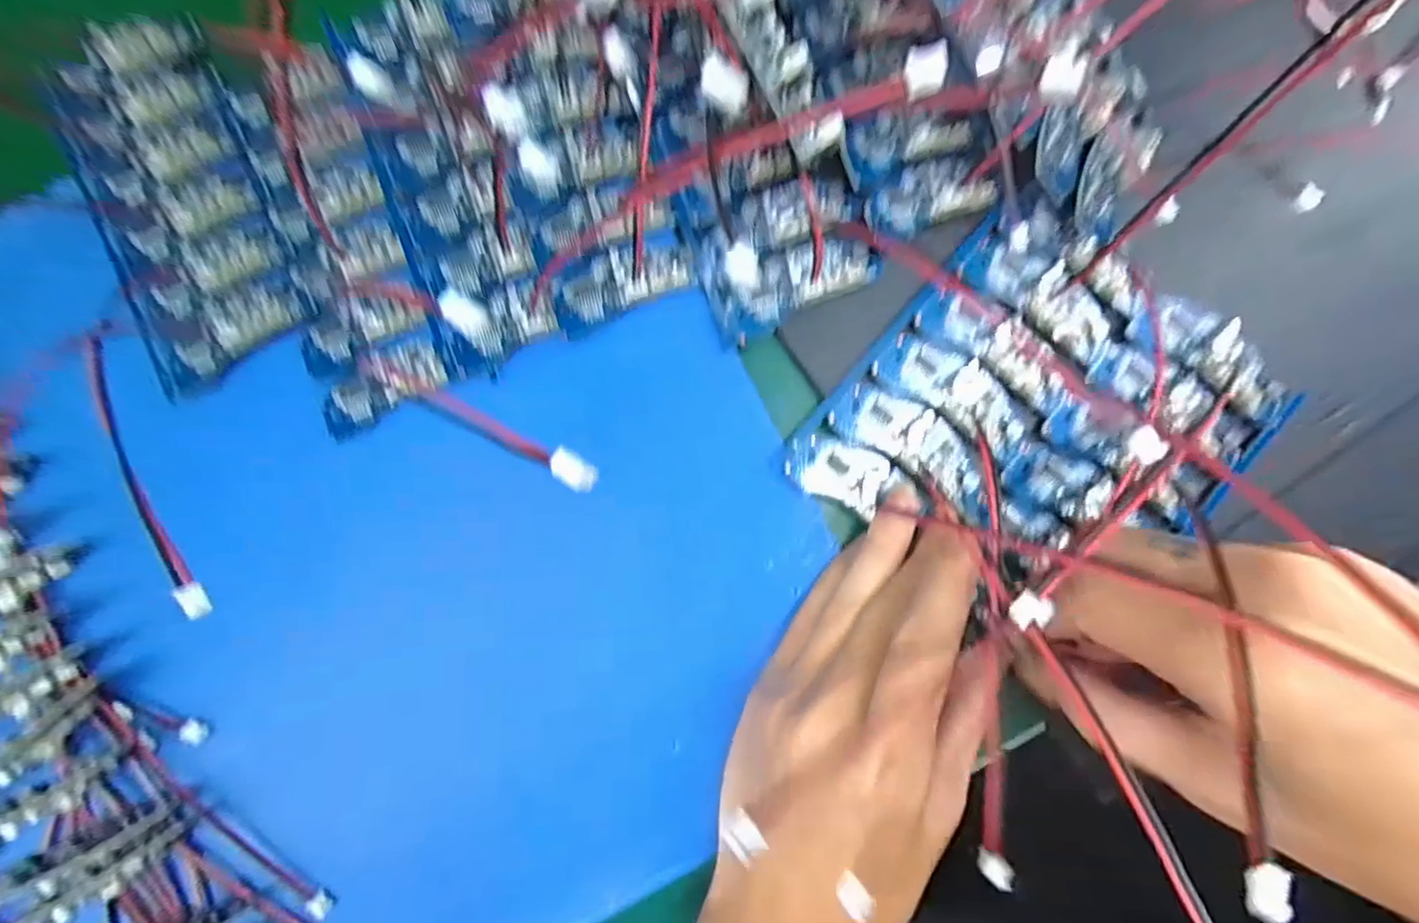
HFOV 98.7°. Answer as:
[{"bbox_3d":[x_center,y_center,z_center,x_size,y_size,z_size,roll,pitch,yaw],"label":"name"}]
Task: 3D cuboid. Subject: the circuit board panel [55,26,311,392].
[{"bbox_3d":[-0.215,-0.107,0.245,0.068,0.013,0.149,-24,86,0],"label":"circuit board panel"}]

